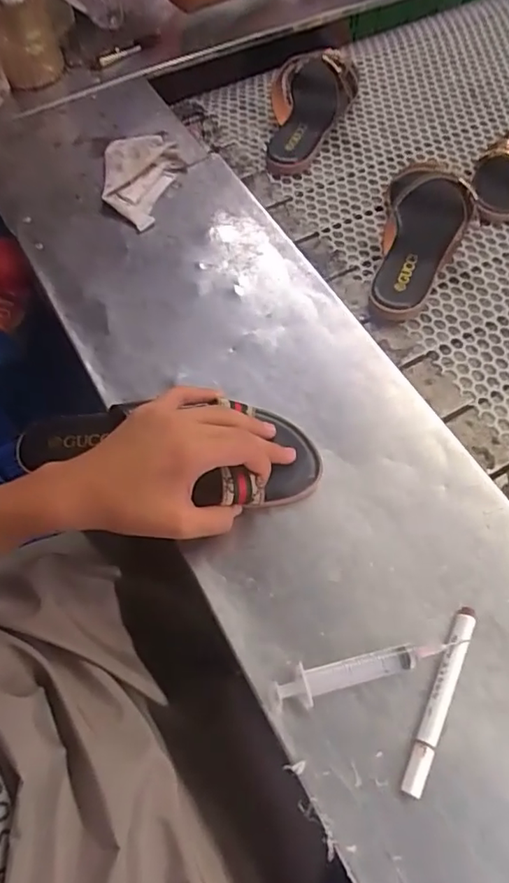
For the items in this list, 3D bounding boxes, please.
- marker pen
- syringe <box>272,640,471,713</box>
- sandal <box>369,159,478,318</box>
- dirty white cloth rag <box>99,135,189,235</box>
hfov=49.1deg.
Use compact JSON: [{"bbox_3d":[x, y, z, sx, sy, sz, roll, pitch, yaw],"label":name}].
[{"bbox_3d":[0.126,0.172,0.377,0.013,0.010,0.125,24,67,13],"label":"marker pen"},{"bbox_3d":[0.078,0.159,0.382,0.132,0.016,0.025,-9,63,-2],"label":"syringe"},{"bbox_3d":[0.172,-0.223,0.572,0.088,0.073,0.198,18,65,11],"label":"sandal"},{"bbox_3d":[-0.123,-0.290,0.614,0.085,0.021,0.130,-6,63,-1],"label":"dirty white cloth rag"}]

